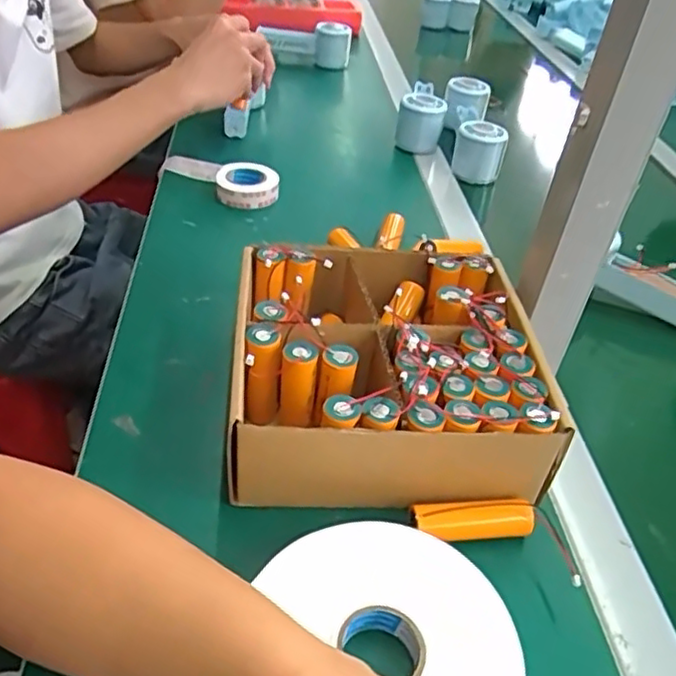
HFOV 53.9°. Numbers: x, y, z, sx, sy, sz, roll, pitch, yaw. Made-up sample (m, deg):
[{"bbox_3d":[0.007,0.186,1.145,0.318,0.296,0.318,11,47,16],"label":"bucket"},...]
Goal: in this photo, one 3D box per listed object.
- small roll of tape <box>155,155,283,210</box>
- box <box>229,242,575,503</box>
[{"bbox_3d":[-0.127,-0.175,0.713,0.139,0.024,0.057,25,42,22],"label":"small roll of tape"},{"bbox_3d":[0.030,0.017,0.452,0.187,0.079,0.197,3,39,-5],"label":"box"}]

